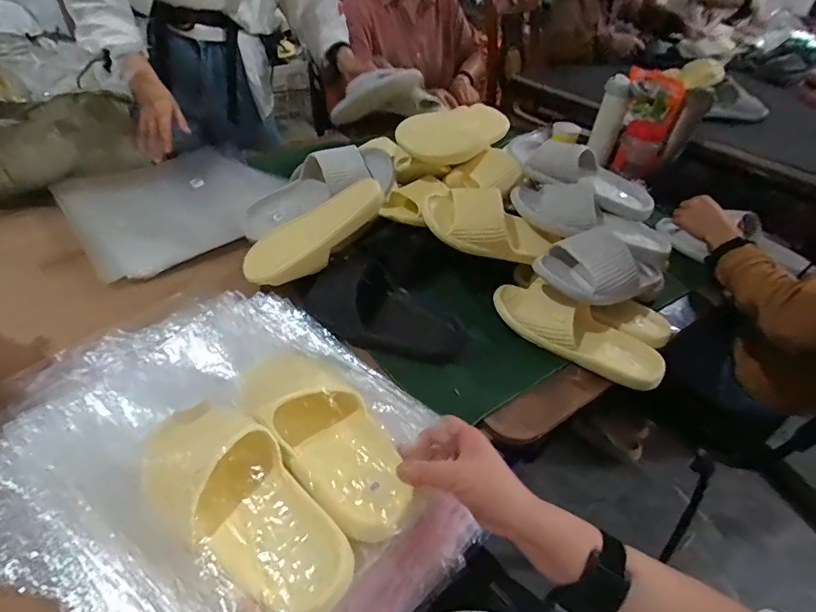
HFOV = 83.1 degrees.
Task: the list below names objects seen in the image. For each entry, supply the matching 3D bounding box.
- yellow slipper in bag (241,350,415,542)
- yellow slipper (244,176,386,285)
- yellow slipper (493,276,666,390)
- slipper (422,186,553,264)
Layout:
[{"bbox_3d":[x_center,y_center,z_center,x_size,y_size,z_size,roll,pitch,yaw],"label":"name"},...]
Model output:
[{"bbox_3d":[-0.097,0.117,0.485,0.105,0.058,0.276,-24,41,-29],"label":"yellow slipper in bag"},{"bbox_3d":[-0.143,-0.111,0.717,0.248,0.059,0.090,-30,43,9],"label":"yellow slipper"},{"bbox_3d":[0.247,0.027,0.671,0.252,0.065,0.099,24,44,22],"label":"yellow slipper"},{"bbox_3d":[0.129,-0.122,0.707,0.210,0.077,0.071,19,40,-10],"label":"slipper"}]

